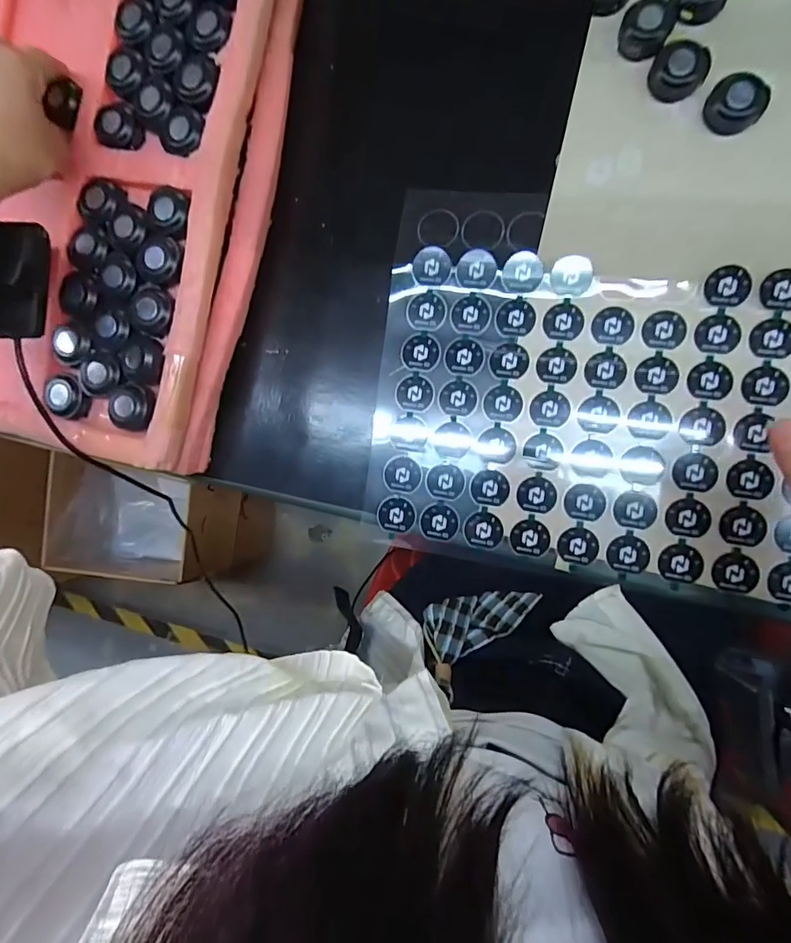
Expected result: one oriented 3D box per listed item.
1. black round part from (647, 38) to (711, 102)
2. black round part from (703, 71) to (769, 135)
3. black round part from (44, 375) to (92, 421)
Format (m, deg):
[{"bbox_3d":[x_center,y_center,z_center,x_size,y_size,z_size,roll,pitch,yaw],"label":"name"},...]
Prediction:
[{"bbox_3d":[0.166,-0.235,0.276,0.030,0.012,0.029,0,89,11],"label":"black round part"},{"bbox_3d":[0.196,-0.211,0.271,0.030,0.017,0.025,39,96,9],"label":"black round part"},{"bbox_3d":[-0.218,-0.050,0.312,0.023,0.014,0.026,28,94,10],"label":"black round part"}]

